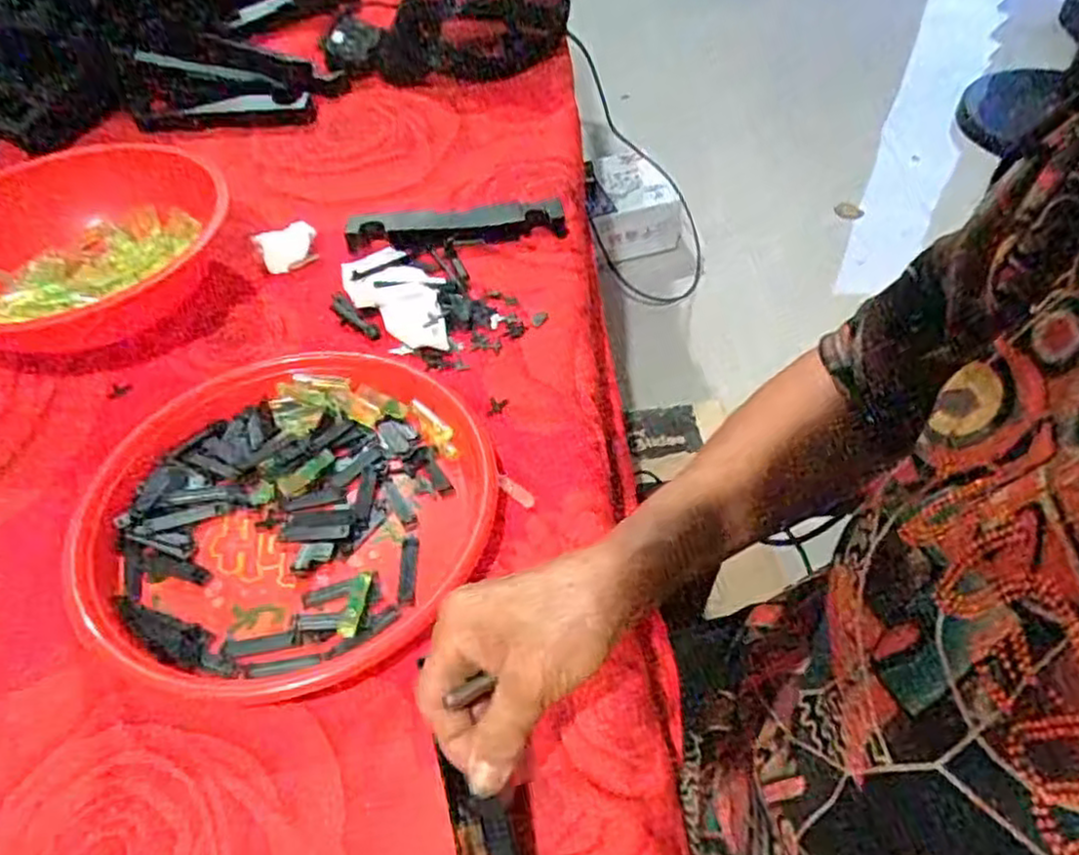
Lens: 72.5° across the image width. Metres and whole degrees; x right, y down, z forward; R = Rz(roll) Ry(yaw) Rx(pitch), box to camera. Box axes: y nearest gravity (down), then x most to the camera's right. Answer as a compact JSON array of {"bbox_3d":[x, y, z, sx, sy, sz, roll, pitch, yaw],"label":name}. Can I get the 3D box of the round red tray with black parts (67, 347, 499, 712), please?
[{"bbox_3d":[-0.155,0.044,0.475,0.233,0.026,0.265,19,54,19],"label":"round red tray with black parts"}]

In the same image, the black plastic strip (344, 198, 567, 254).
[{"bbox_3d":[-0.073,-0.179,0.651,0.189,0.024,0.038,-10,50,-5],"label":"black plastic strip"}]

